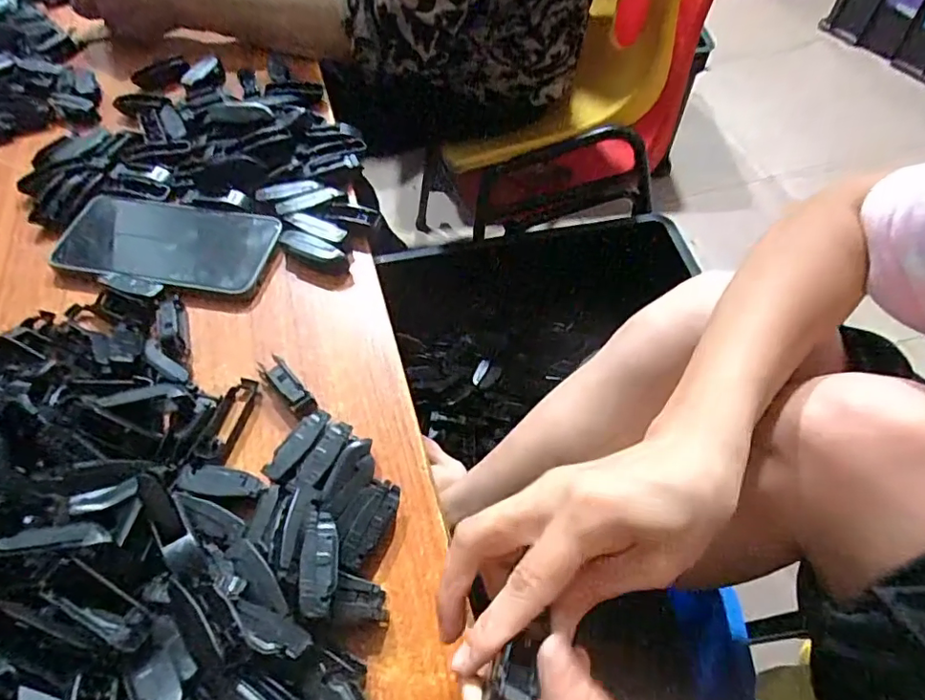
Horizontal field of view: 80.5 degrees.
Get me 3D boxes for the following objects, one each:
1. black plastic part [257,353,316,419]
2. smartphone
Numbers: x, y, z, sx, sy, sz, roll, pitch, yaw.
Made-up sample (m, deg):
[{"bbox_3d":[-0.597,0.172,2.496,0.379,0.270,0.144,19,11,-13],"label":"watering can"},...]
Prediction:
[{"bbox_3d":[-0.112,0.022,0.347,0.015,0.014,0.050,-38,63,-21],"label":"black plastic part"},{"bbox_3d":[-0.228,-0.082,0.421,0.167,0.011,0.077,11,58,9],"label":"smartphone"}]

